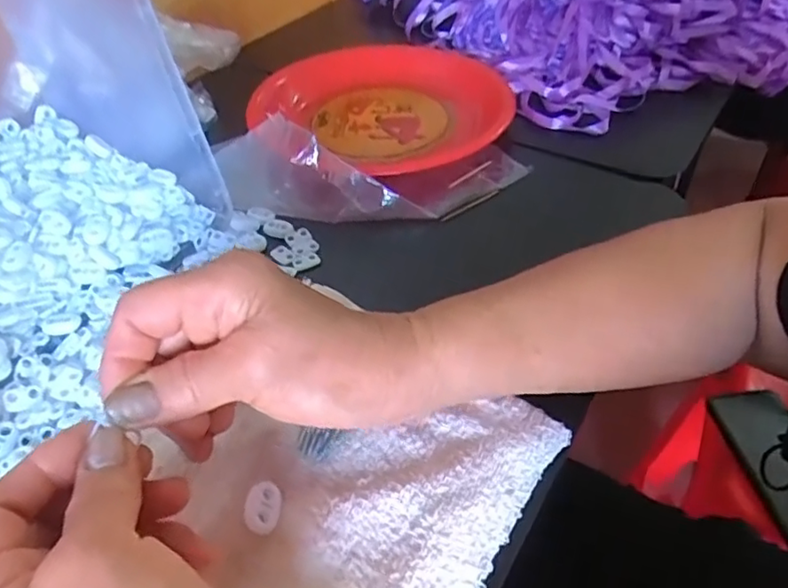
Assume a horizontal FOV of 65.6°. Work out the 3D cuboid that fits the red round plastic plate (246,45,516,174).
[{"bbox_3d":[-0.005,-0.173,0.546,0.205,0.029,0.200,18,47,20],"label":"red round plastic plate"}]

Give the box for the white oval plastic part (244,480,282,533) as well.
[{"bbox_3d":[-0.058,0.093,0.269,0.015,0.005,0.022,1,44,3],"label":"white oval plastic part"}]

